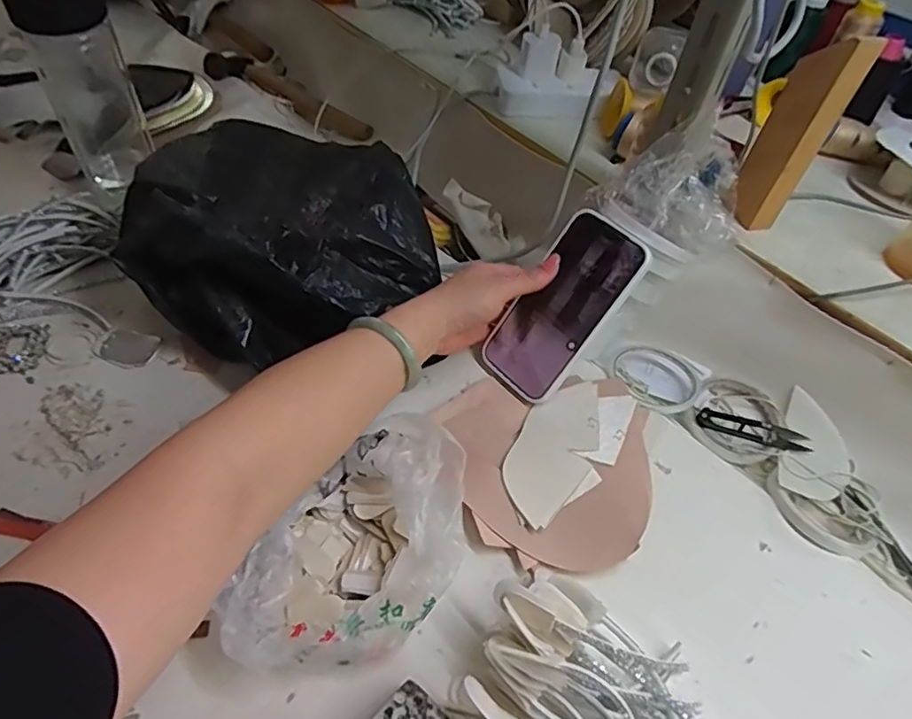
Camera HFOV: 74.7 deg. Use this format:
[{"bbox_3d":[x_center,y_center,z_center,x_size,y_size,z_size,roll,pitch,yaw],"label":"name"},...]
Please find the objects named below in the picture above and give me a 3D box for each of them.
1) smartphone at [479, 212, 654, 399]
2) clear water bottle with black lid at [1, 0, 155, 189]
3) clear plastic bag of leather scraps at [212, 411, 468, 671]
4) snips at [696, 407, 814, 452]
[{"bbox_3d":[0.093,-0.044,0.528,0.082,0.166,0.010,42,17,25],"label":"smartphone"},{"bbox_3d":[-0.371,-0.279,0.601,0.079,0.212,0.079,47,64,3],"label":"clear water bottle with black lid"},{"bbox_3d":[-0.065,0.126,0.413,0.129,0.063,0.199,32,55,19],"label":"clear plastic bag of leather scraps"},{"bbox_3d":[0.275,0.063,0.556,0.101,0.010,0.029,16,51,7],"label":"snips"}]

